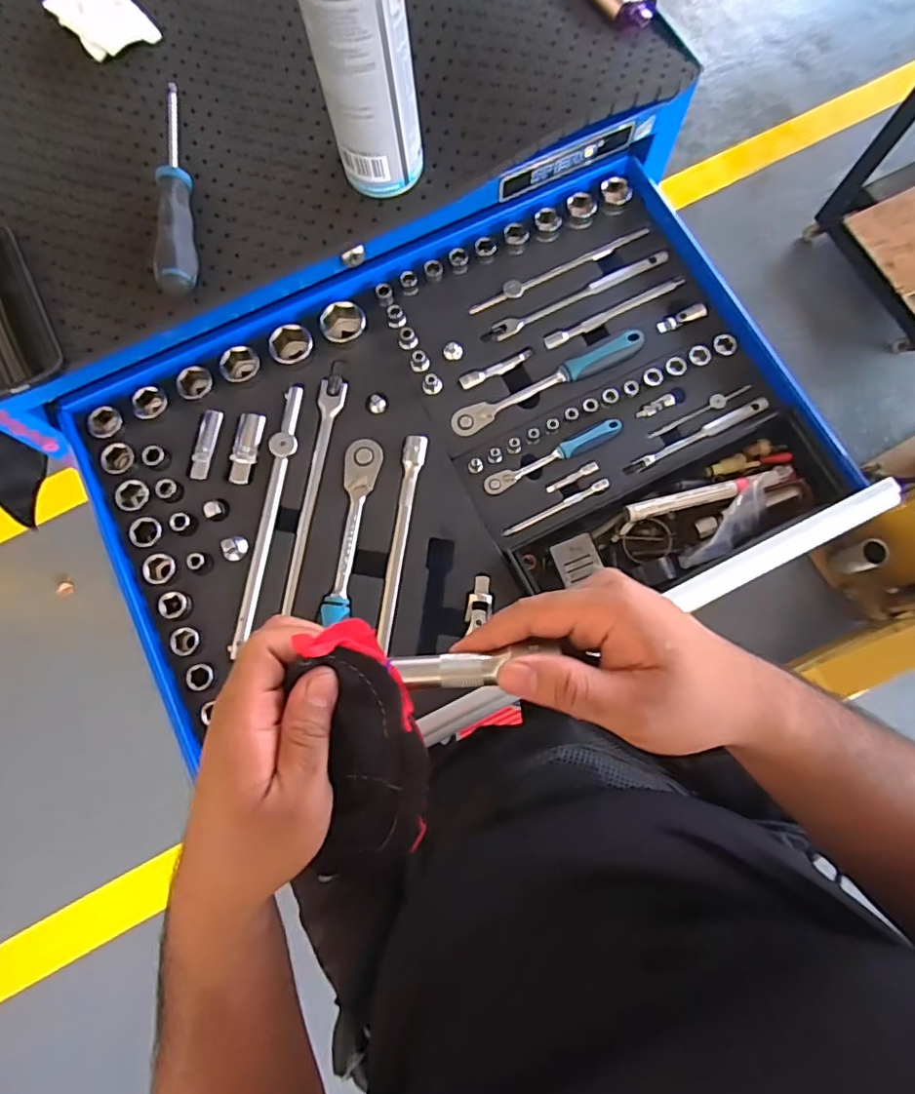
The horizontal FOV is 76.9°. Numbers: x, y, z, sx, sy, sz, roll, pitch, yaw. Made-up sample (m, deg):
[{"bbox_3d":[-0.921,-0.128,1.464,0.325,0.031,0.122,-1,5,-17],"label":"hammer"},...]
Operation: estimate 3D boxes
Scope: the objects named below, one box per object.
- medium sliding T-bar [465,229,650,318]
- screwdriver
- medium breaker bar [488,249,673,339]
[{"bbox_3d":[0.098,-0.267,0.555,0.191,0.013,0.019,-29,78,-5],"label":"medium sliding T-bar"},{"bbox_3d":[-0.235,-0.299,0.471,0.030,0.027,0.213,-12,77,-1],"label":"screwdriver"},{"bbox_3d":[0.118,-0.240,0.547,0.180,0.008,0.017,-27,78,-5],"label":"medium breaker bar"}]

